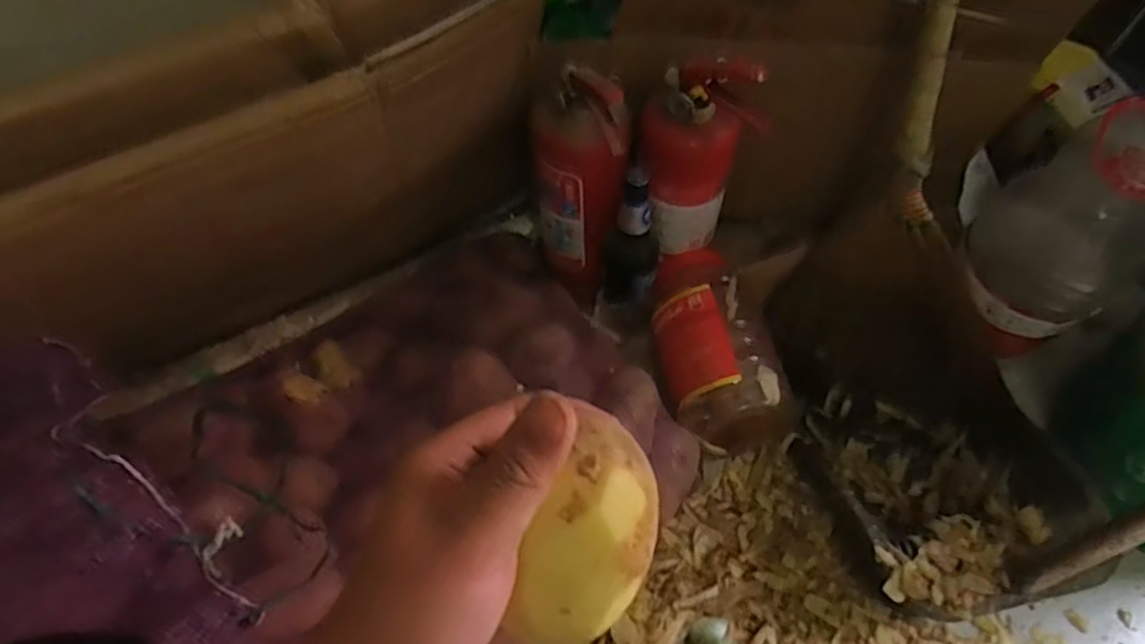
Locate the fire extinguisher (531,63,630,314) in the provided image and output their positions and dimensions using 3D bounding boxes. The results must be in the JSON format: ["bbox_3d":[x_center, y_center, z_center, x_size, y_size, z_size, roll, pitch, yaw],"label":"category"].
[{"bbox_3d":[0.009,-0.157,0.841,0.108,0.287,0.127,-2,56,-1],"label":"fire extinguisher"}]

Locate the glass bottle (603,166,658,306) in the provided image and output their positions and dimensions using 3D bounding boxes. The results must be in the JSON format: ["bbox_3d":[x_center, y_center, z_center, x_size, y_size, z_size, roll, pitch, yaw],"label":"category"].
[{"bbox_3d":[0.071,-0.092,0.821,0.067,0.185,0.064,6,57,5],"label":"glass bottle"}]

